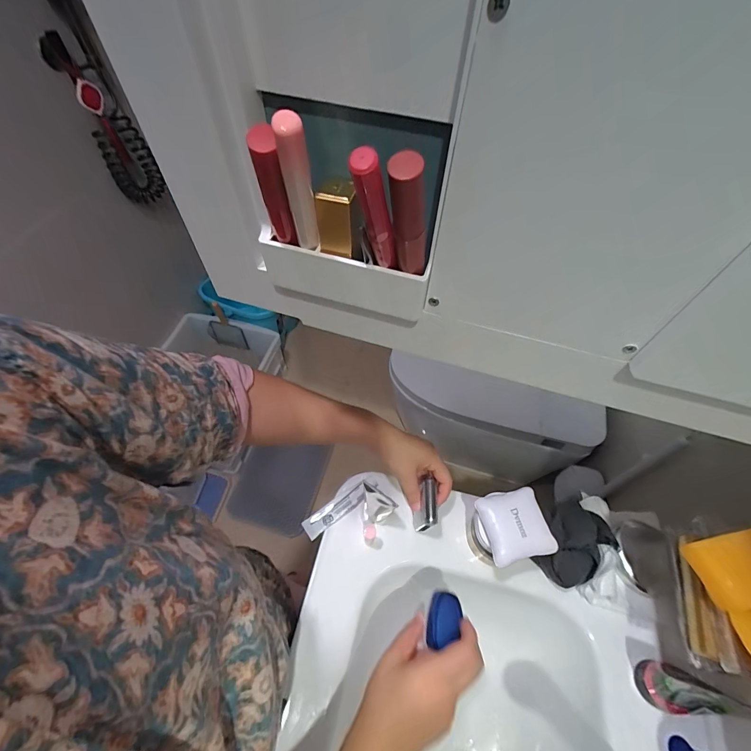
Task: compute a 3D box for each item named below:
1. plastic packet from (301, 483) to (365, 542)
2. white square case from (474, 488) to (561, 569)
[{"bbox_3d":[-0.059,0.200,0.546,0.101,0.006,0.028,-31,77,-16],"label":"plastic packet"},{"bbox_3d":[0.169,0.187,0.461,0.081,0.030,0.075,-16,70,5],"label":"white square case"}]

